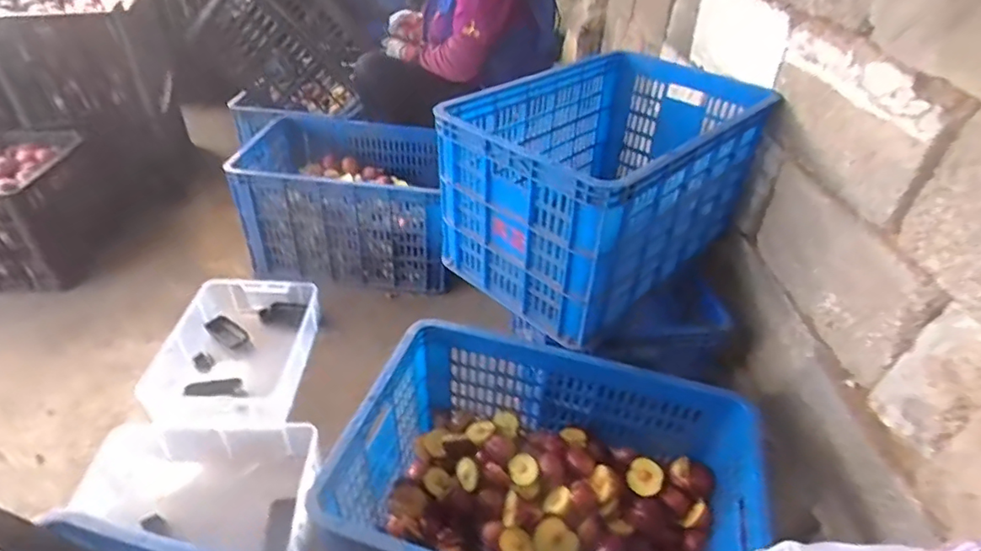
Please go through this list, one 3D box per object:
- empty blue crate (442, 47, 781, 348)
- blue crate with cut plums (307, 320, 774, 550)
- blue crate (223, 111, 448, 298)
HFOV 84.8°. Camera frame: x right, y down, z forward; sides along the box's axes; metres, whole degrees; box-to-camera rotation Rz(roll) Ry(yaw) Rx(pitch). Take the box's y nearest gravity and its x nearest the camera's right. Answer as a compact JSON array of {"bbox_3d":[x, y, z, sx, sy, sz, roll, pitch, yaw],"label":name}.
[{"bbox_3d":[0.217,-0.180,1.005,0.549,0.295,0.366,-29,49,-34],"label":"empty blue crate"},{"bbox_3d":[0.073,0.330,0.778,0.534,0.254,0.363,12,39,10],"label":"blue crate with cut plums"},{"bbox_3d":[-0.379,-0.205,1.458,0.550,0.296,0.379,6,39,2],"label":"blue crate"}]

